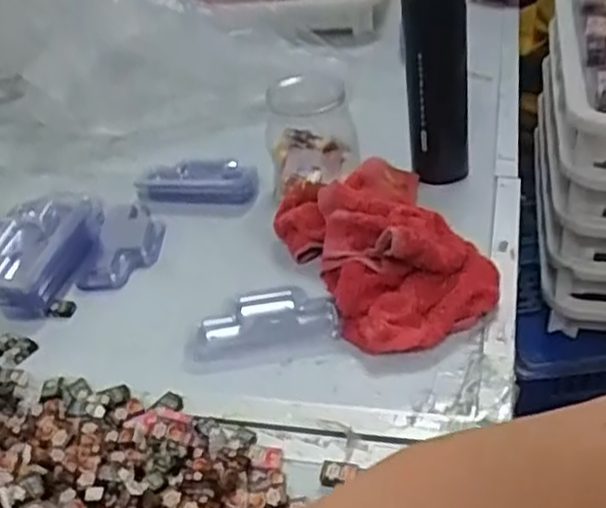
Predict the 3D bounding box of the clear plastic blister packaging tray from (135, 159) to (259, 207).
[{"bbox_3d":[-0.113,-0.082,0.800,0.133,0.029,0.066,4,40,14],"label":"clear plastic blister packaging tray"}]

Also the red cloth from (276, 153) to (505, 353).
[{"bbox_3d":[0.080,-0.023,0.657,0.168,0.077,0.244,-20,40,-15],"label":"red cloth"}]

